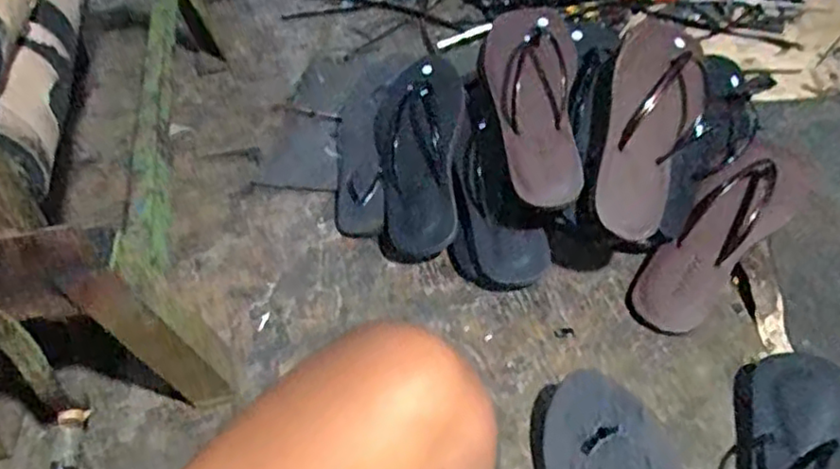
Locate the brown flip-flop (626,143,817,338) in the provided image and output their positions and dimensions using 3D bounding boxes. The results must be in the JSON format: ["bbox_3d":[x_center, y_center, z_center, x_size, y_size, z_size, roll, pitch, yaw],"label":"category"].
[{"bbox_3d":[0.315,-0.015,0.671,0.277,0.057,0.080,-38,56,-23],"label":"brown flip-flop"}]

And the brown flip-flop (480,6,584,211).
[{"bbox_3d":[0.119,-0.138,0.686,0.092,0.057,0.249,-5,69,2],"label":"brown flip-flop"}]

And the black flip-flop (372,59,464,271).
[{"bbox_3d":[-0.005,-0.090,0.760,0.111,0.051,0.253,0,73,6],"label":"black flip-flop"}]

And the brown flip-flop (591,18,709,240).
[{"bbox_3d":[0.224,-0.114,0.654,0.094,0.055,0.254,26,70,2],"label":"brown flip-flop"}]

